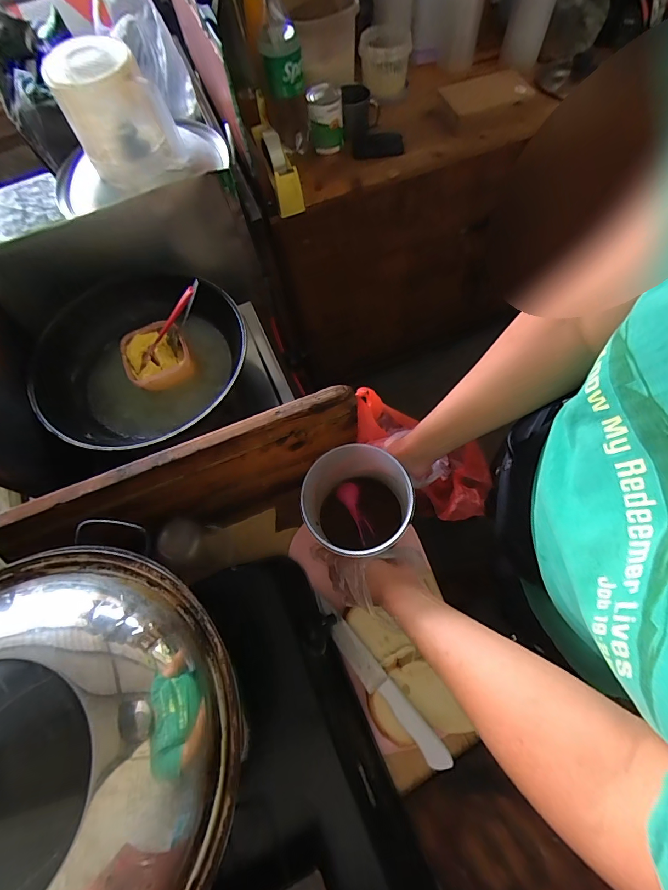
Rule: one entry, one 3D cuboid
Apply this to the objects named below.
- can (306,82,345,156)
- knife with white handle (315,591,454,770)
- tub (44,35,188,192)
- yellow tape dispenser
[{"bbox_3d":[-0.018,-0.721,0.858,0.075,0.096,0.074,-1,69,2],"label":"can"},{"bbox_3d":[0.053,0.312,0.521,0.032,0.022,0.249,-39,72,-12],"label":"knife with white handle"},{"bbox_3d":[-0.356,-0.545,0.644,0.148,0.144,0.138,-1,69,2],"label":"tub"},{"bbox_3d":[-0.123,-0.601,0.816,0.056,0.097,0.208,-18,69,-5],"label":"yellow tape dispenser"}]

